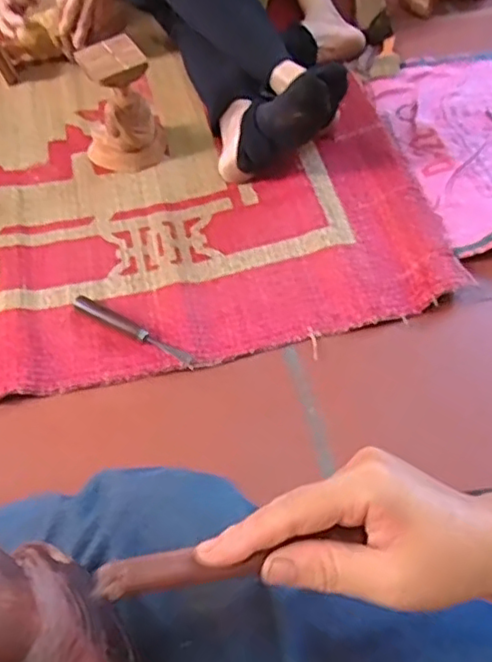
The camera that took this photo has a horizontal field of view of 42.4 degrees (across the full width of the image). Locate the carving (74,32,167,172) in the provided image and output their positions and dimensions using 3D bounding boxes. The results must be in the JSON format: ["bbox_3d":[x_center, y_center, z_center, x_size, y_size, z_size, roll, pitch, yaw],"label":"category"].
[{"bbox_3d":[-0.185,-0.336,0.933,0.116,0.178,0.120,-8,55,-7],"label":"carving"}]

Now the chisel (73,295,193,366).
[{"bbox_3d":[-0.140,-0.004,0.781,0.175,0.018,0.022,25,58,16],"label":"chisel"}]

